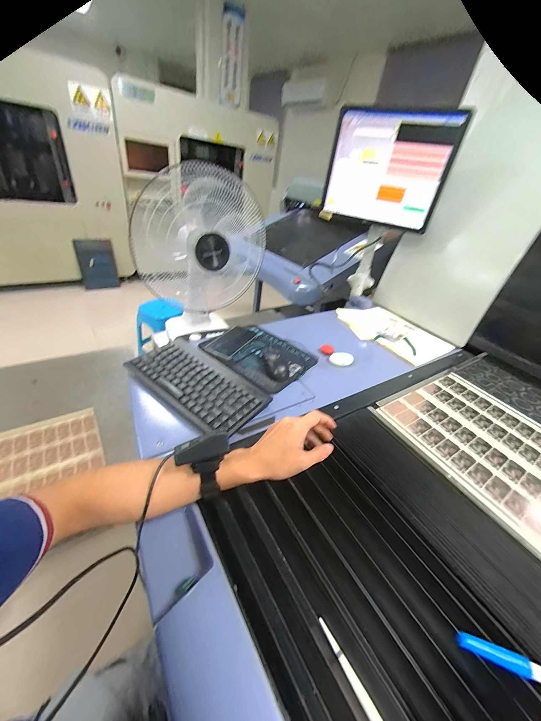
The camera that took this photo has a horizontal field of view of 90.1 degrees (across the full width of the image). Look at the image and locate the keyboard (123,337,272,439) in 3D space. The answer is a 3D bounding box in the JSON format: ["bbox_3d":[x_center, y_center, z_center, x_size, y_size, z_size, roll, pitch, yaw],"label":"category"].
[{"bbox_3d":[-0.145,0.040,0.570,0.287,0.030,0.175,31,40,26],"label":"keyboard"}]

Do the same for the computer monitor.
[{"bbox_3d":[0.357,-0.596,0.851,0.364,0.283,0.043,24,38,19],"label":"computer monitor"}]

